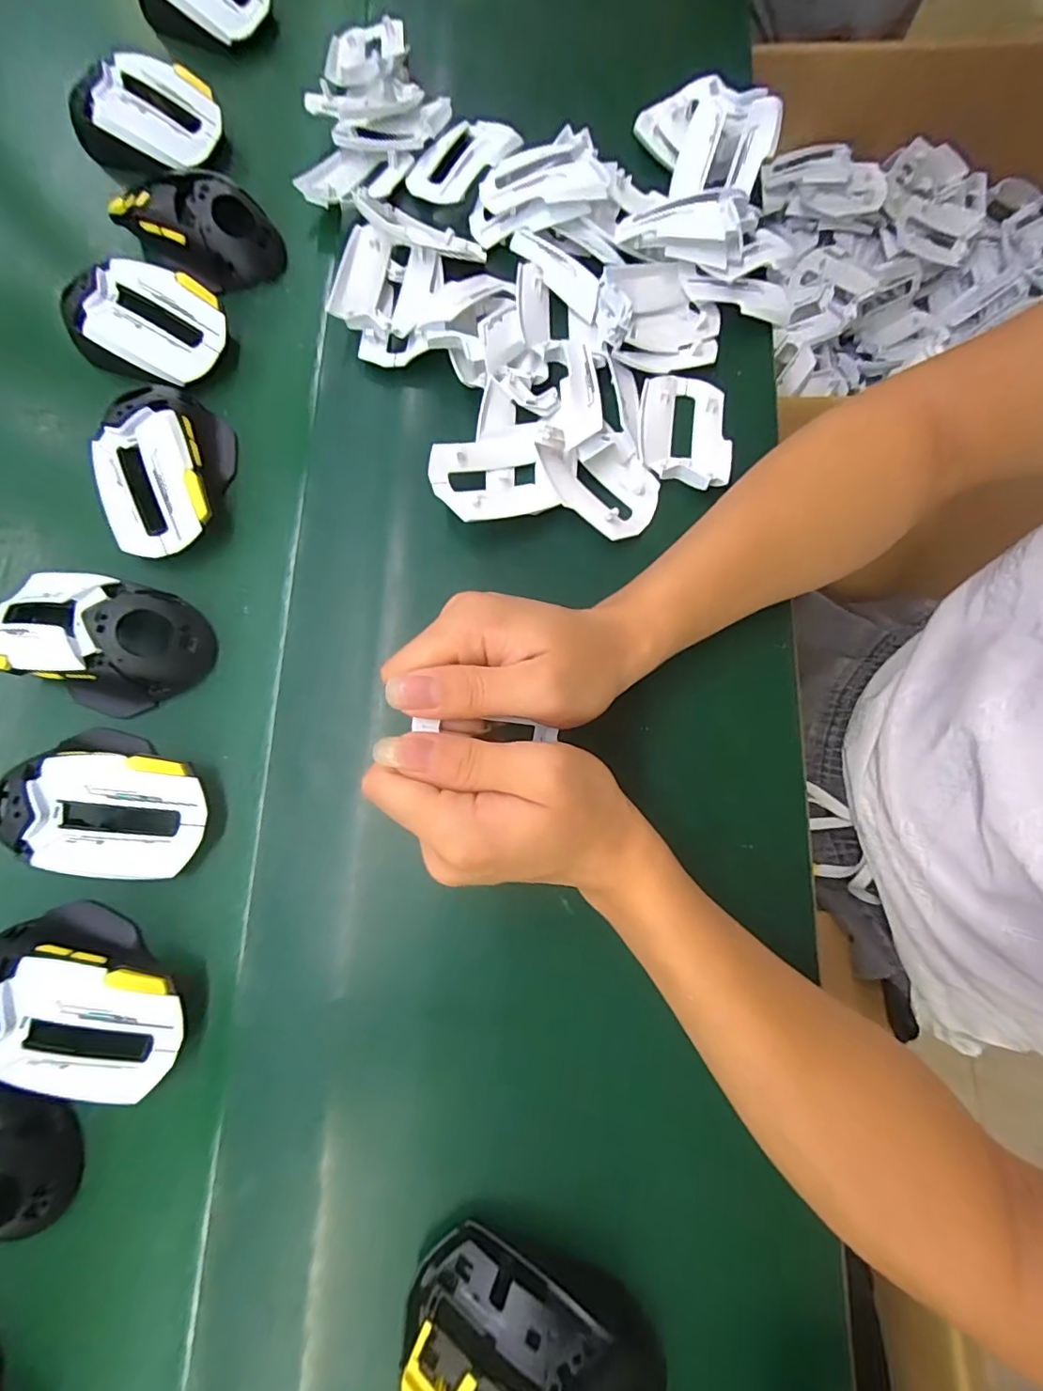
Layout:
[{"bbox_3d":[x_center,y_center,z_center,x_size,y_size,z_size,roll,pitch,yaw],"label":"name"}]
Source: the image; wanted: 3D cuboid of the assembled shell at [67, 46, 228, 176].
[{"bbox_3d":[-0.269,-0.409,0.390,0.102,0.042,0.061,11,77,1],"label":"assembled shell"}]

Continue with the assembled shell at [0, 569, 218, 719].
[{"bbox_3d":[-0.240,-0.030,0.309,0.114,0.034,0.071,11,77,1],"label":"assembled shell"}]

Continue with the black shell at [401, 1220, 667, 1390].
[{"bbox_3d":[0.006,0.285,0.239,0.115,0.036,0.067,16,76,2],"label":"black shell"}]

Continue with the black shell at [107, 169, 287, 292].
[{"bbox_3d":[-0.217,-0.319,0.374,0.100,0.040,0.057,26,78,5],"label":"black shell"}]

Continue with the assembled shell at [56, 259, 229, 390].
[{"bbox_3d":[-0.244,-0.238,0.352,0.105,0.039,0.066,14,76,2],"label":"assembled shell"}]

